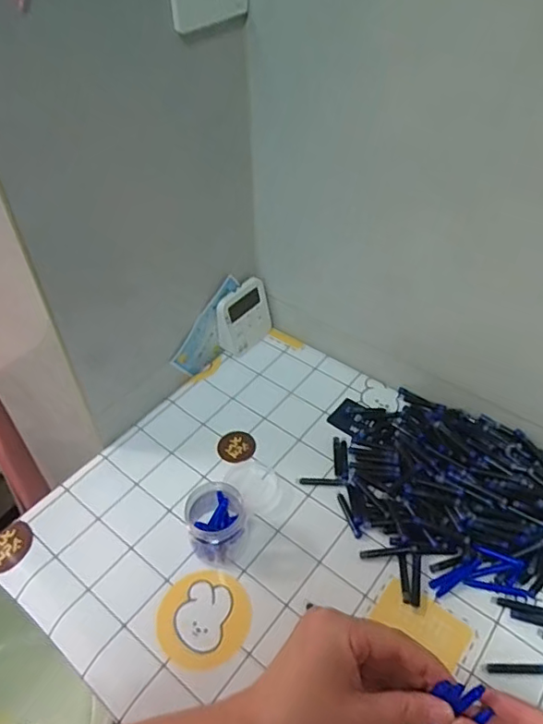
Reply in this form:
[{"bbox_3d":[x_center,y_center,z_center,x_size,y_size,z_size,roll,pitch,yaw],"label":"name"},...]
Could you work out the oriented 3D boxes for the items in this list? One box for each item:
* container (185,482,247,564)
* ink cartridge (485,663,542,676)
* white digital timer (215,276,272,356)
[{"bbox_3d":[-0.049,0.143,0.487,0.052,0.051,0.057,-4,46,-2],"label":"container"},{"bbox_3d":[0.191,0.238,0.423,0.047,0.009,0.007,1,46,3],"label":"ink cartridge"},{"bbox_3d":[-0.031,-0.055,0.668,0.024,0.078,0.077,30,54,27],"label":"white digital timer"}]

